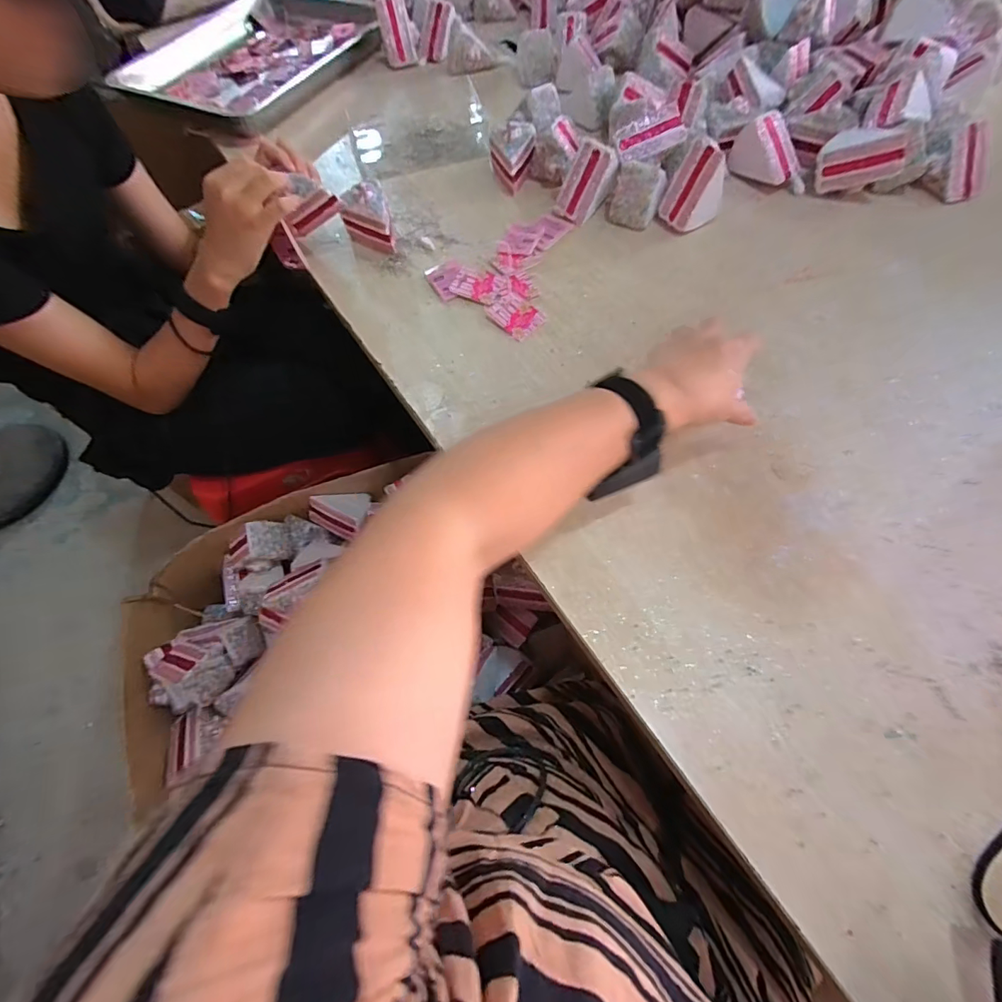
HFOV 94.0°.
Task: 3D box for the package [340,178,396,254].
[{"bbox_3d":[-0.173,-0.367,0.614,0.061,0.062,0.073,-21,64,-8],"label":"package"}]

